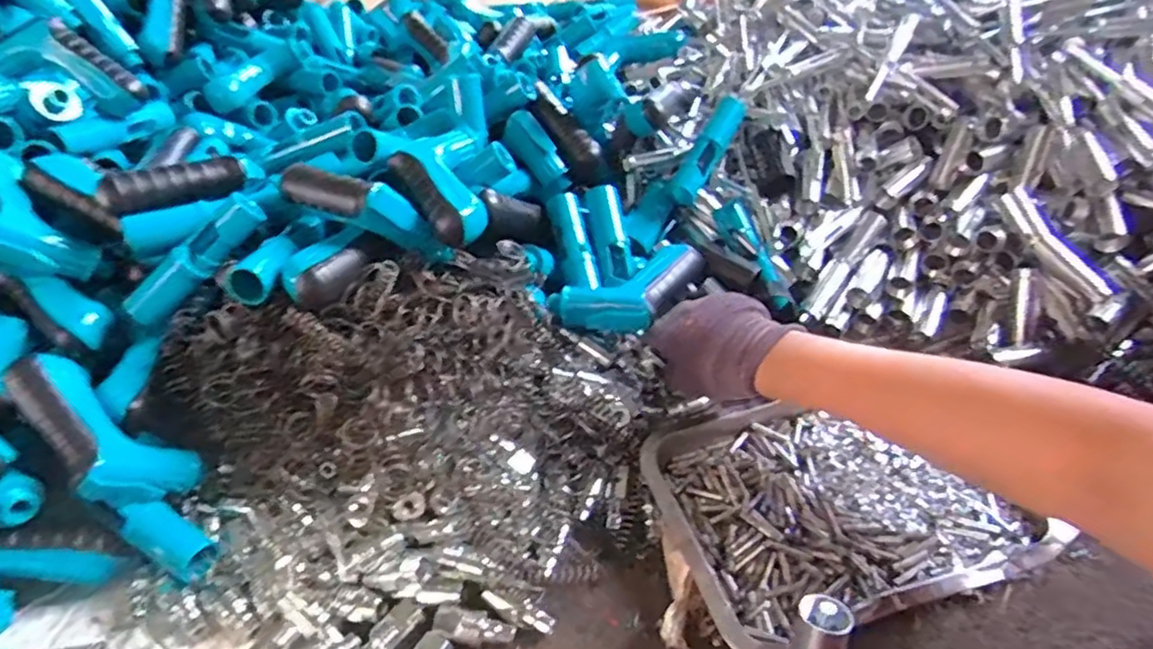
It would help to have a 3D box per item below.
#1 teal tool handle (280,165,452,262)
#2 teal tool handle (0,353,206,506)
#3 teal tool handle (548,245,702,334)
[{"bbox_3d":[-0.164,-0.090,0.507,0.141,0.050,0.029,24,49,6],"label":"teal tool handle"},{"bbox_3d":[-0.341,0.079,0.474,0.138,0.052,0.065,46,52,-10],"label":"teal tool handle"},{"bbox_3d":[0.052,-0.025,0.573,0.134,0.028,0.070,-29,49,-17],"label":"teal tool handle"}]

